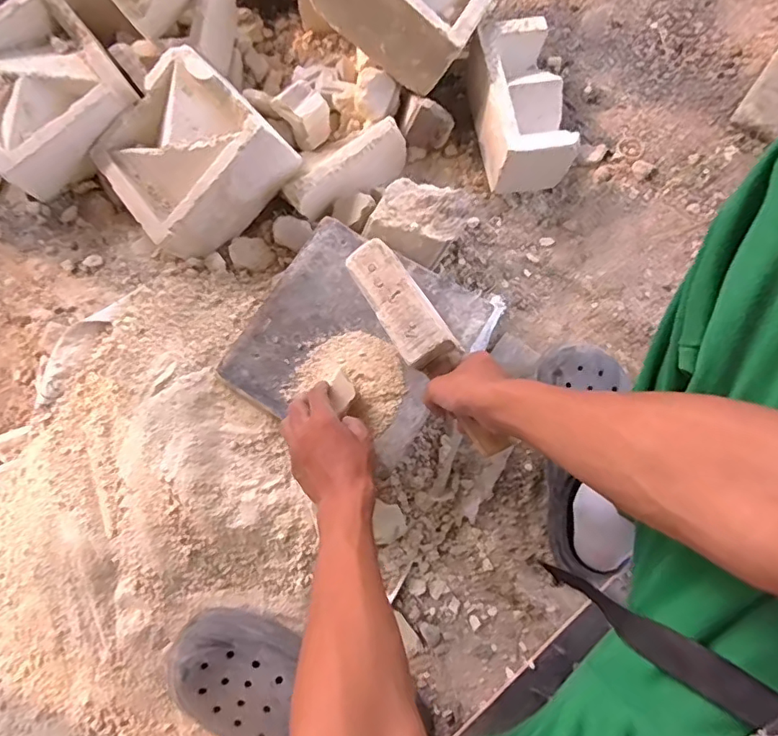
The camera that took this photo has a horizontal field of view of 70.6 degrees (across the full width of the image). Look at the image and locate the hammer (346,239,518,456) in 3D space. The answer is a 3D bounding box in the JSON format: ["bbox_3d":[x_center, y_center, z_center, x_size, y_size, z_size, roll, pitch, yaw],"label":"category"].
[{"bbox_3d":[0.039,-0.021,0.558,0.054,0.047,0.247,-33,85,-7],"label":"hammer"}]

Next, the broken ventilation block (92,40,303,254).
[{"bbox_3d":[-0.258,-0.278,0.735,0.199,0.103,0.200,-45,71,13],"label":"broken ventilation block"}]

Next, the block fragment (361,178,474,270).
[{"bbox_3d":[0.039,-0.188,0.701,0.110,0.050,0.094,27,95,10],"label":"block fragment"}]

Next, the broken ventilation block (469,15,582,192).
[{"bbox_3d":[0.180,-0.360,0.760,0.103,0.102,0.194,-10,76,-3],"label":"broken ventilation block"}]

